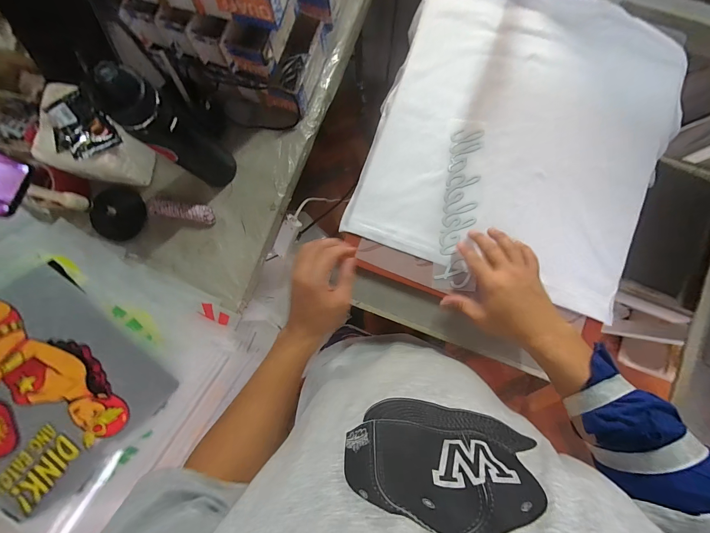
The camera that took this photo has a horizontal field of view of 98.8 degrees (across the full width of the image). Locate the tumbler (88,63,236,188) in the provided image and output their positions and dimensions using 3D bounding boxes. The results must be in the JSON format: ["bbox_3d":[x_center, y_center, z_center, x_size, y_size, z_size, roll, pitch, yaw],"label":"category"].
[{"bbox_3d":[-0.284,-0.210,0.489,0.068,0.275,0.080,44,88,5],"label":"tumbler"}]

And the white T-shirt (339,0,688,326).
[{"bbox_3d":[0.259,-0.220,0.470,0.420,0.030,0.493,20,86,4],"label":"white T-shirt"}]

